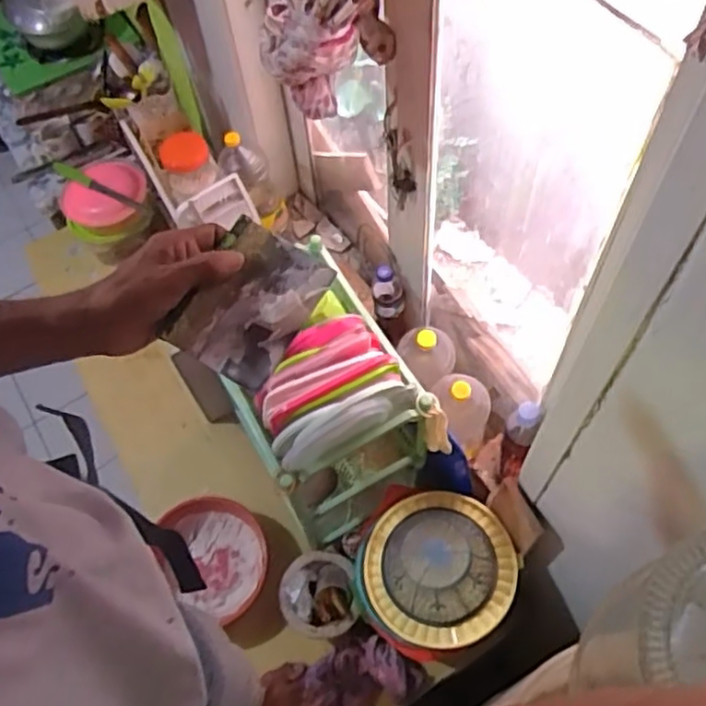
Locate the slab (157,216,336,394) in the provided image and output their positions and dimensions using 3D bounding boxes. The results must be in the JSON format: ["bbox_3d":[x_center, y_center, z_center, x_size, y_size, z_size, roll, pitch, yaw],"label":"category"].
[{"bbox_3d":[-0.079,-0.038,0.525,0.086,0.017,0.118,30,73,2],"label":"slab"}]

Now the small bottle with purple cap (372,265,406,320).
[{"bbox_3d":[0.071,-0.122,1.363,0.057,0.113,0.061,-2,61,3],"label":"small bottle with purple cap"}]

